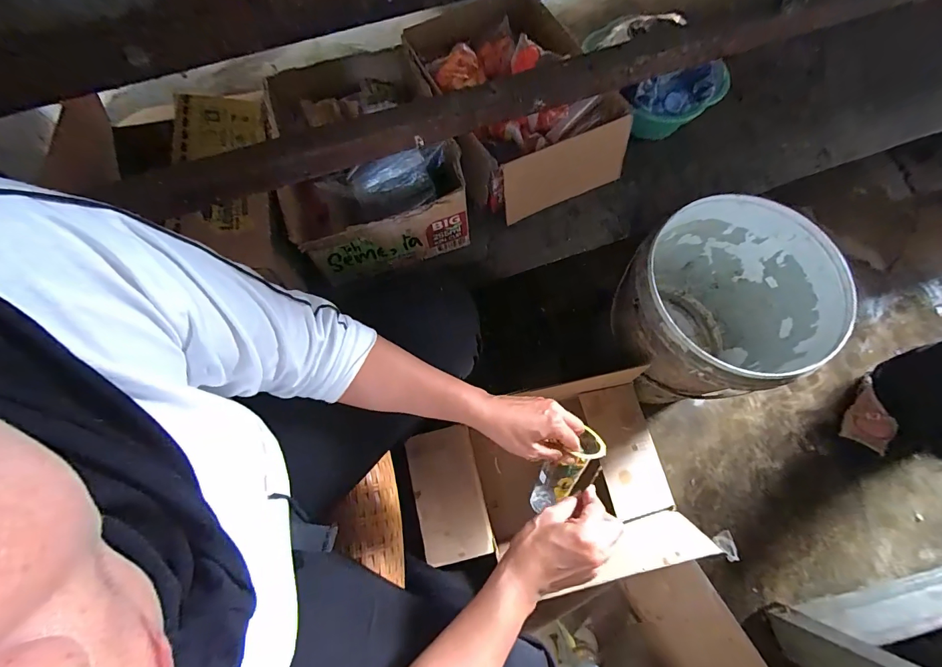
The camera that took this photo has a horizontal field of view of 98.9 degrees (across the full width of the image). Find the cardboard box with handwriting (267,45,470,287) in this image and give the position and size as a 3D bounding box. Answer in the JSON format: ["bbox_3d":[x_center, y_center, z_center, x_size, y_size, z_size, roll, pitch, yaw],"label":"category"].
[{"bbox_3d":[-0.163,-0.257,0.641,0.266,0.110,0.294,-19,74,-5],"label":"cardboard box with handwriting"}]

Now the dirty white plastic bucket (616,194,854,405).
[{"bbox_3d":[0.423,-0.024,0.782,0.304,0.362,0.290,0,73,1],"label":"dirty white plastic bucket"}]

